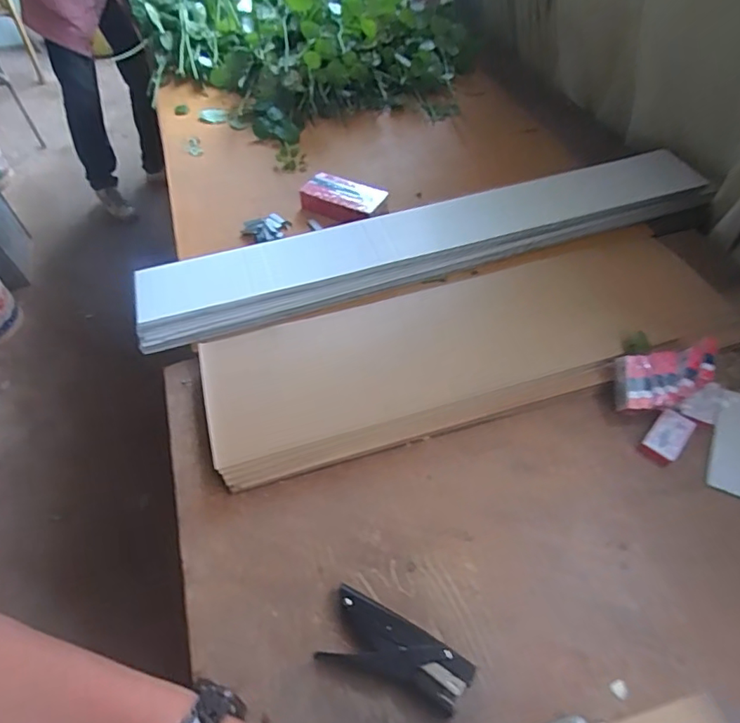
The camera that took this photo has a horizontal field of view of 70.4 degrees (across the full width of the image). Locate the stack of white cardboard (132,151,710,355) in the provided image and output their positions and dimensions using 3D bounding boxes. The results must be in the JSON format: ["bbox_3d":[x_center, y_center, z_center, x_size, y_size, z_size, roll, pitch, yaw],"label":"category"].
[{"bbox_3d":[0.109,-0.209,0.891,0.978,0.057,0.154,-15,54,-9],"label":"stack of white cardboard"}]

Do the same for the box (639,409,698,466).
[{"bbox_3d":[0.373,0.093,0.654,0.042,0.013,0.075,35,62,25],"label":"box"}]

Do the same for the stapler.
[{"bbox_3d":[0.025,0.293,0.524,0.145,0.023,0.068,22,57,17],"label":"stapler"}]

